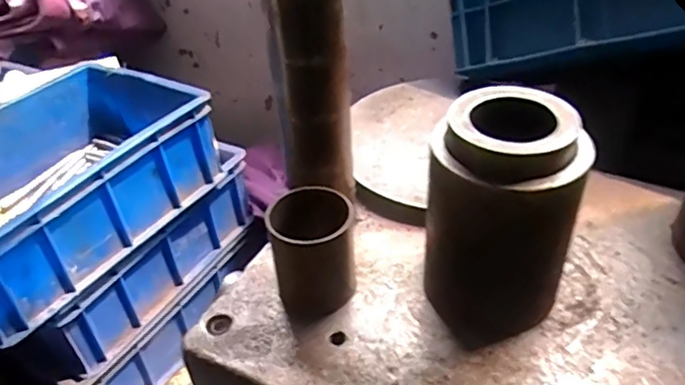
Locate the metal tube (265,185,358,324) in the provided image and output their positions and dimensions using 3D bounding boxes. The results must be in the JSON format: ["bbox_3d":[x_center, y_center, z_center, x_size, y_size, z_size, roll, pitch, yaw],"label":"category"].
[{"bbox_3d":[-0.025,0.049,0.497,0.066,0.085,0.079,-9,39,-8],"label":"metal tube"}]

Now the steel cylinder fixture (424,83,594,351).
[{"bbox_3d":[0.127,0.014,0.458,0.103,0.170,0.094,26,46,31],"label":"steel cylinder fixture"}]

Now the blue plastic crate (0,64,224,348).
[{"bbox_3d":[-0.407,-0.021,0.826,0.299,0.149,0.409,22,45,28],"label":"blue plastic crate"}]

